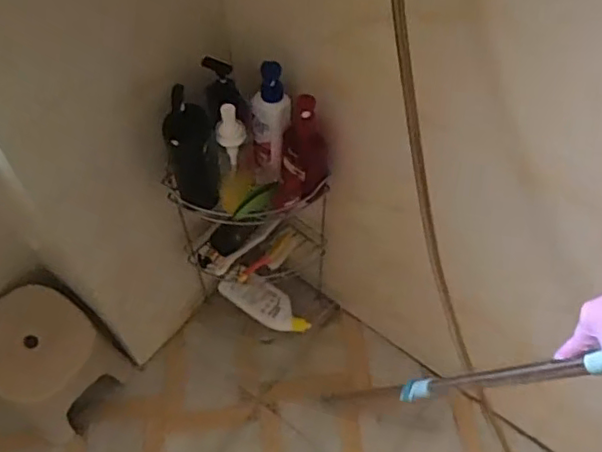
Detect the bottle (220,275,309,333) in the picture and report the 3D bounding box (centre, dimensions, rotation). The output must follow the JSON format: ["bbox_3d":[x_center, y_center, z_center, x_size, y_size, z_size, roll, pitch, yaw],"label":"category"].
[{"bbox_3d":[-0.086,0.190,1.424,0.242,0.090,0.068,27,54,19],"label":"bottle"}]

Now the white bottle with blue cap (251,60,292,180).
[{"bbox_3d":[-0.047,-0.169,0.989,0.061,0.214,0.050,-20,53,-18],"label":"white bottle with blue cap"}]

